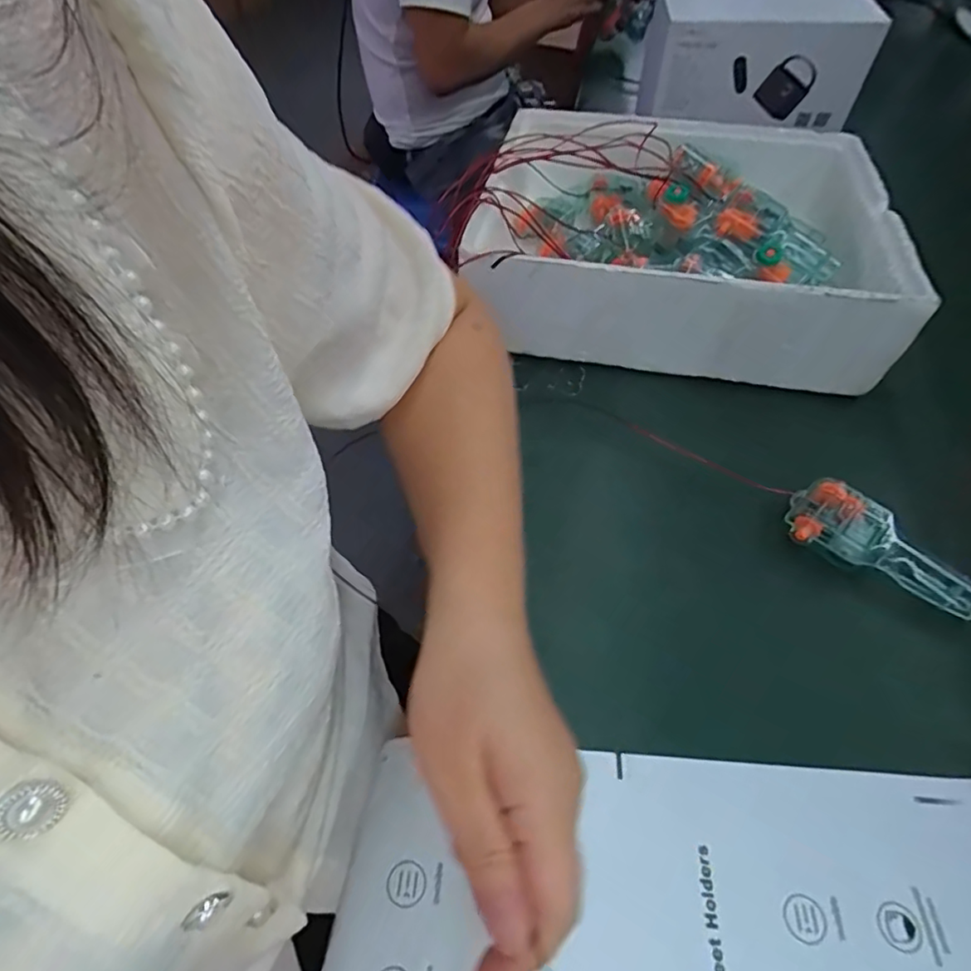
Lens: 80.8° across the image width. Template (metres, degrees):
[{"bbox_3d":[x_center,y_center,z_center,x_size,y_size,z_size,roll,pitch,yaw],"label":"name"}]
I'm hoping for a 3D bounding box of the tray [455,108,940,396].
[{"bbox_3d":[0.194,-0.269,0.593,0.377,0.110,0.352,10,52,5],"label":"tray"}]

